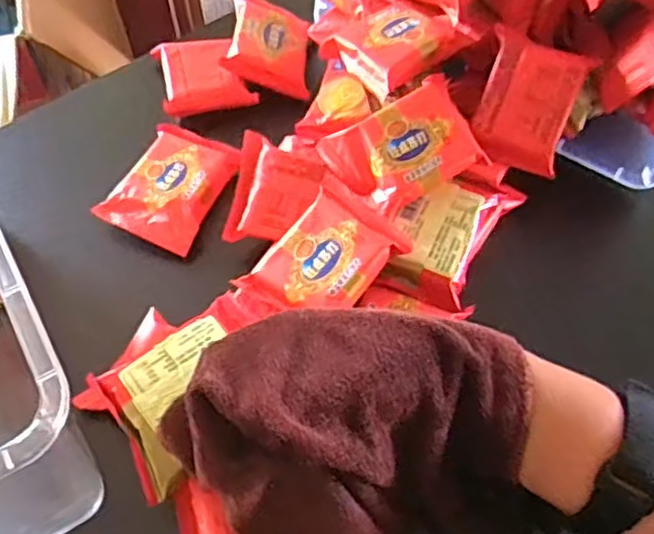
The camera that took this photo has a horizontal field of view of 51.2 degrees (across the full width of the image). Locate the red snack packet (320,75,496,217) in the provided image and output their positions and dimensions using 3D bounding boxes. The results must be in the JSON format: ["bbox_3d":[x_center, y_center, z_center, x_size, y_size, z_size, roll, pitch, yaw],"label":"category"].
[{"bbox_3d":[0.049,-0.074,0.431,0.087,0.021,0.063,-32,76,2],"label":"red snack packet"}]

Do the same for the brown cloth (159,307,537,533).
[{"bbox_3d":[0.021,0.083,0.322,0.138,0.125,0.127,-39,64,-21],"label":"brown cloth"}]

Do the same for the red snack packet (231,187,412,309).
[{"bbox_3d":[0.001,-0.005,0.407,0.065,0.024,0.078,33,64,21],"label":"red snack packet"}]

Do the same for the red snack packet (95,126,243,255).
[{"bbox_3d":[-0.108,-0.056,0.482,0.070,0.023,0.090,22,61,16],"label":"red snack packet"}]

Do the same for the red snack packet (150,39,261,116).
[{"bbox_3d":[-0.098,-0.155,0.541,0.069,0.018,0.074,-14,58,-7],"label":"red snack packet"}]

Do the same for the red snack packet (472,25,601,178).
[{"bbox_3d":[0.134,-0.109,0.454,0.061,0.015,0.085,20,94,4],"label":"red snack packet"}]

